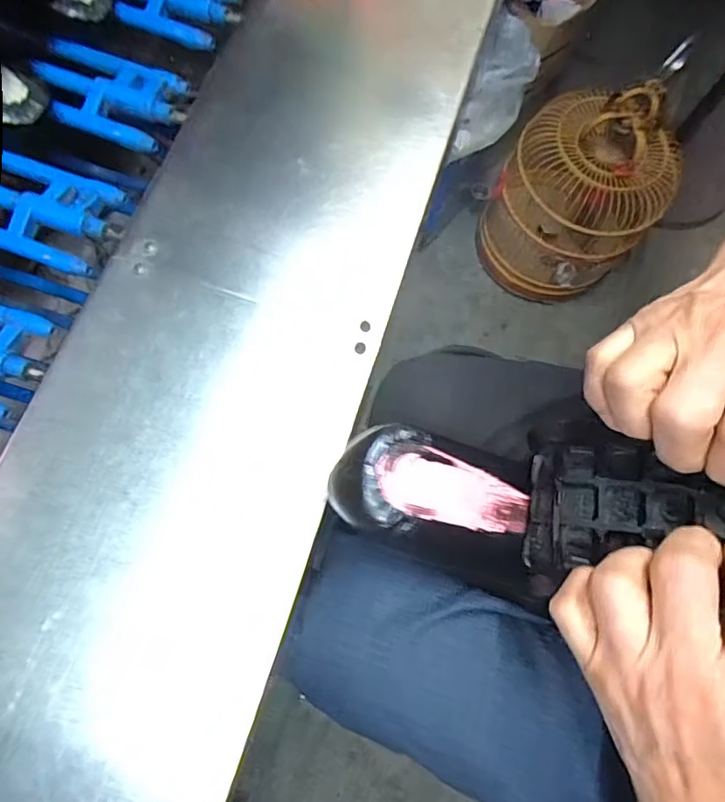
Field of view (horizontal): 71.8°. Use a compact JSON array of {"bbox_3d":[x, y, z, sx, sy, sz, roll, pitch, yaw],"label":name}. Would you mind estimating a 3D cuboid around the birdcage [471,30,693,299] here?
[{"bbox_3d":[0.457,-0.432,1.074,0.310,0.429,0.269,39,75,6],"label":"birdcage"}]

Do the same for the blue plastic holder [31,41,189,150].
[{"bbox_3d":[-0.249,-0.302,0.491,0.147,0.024,0.095,19,74,0],"label":"blue plastic holder"}]

